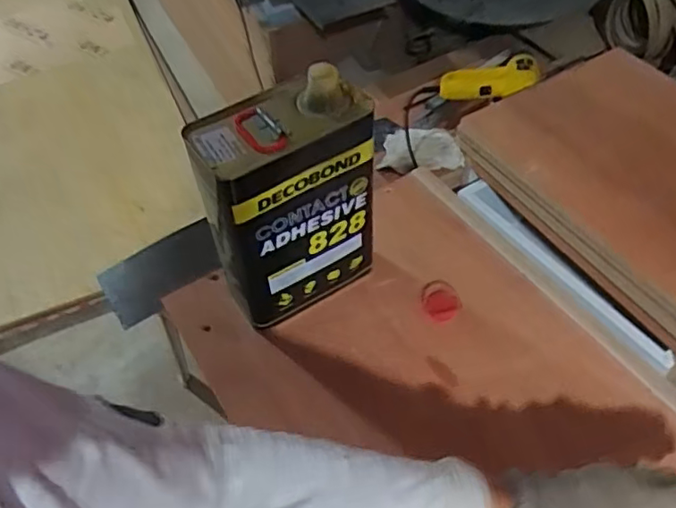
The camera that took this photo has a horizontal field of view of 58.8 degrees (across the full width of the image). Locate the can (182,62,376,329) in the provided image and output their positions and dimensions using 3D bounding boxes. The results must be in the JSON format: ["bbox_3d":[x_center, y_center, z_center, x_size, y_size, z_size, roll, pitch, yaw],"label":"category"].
[{"bbox_3d":[-0.055,-0.049,0.621,0.164,0.242,0.097,-31,54,-21],"label":"can"}]

